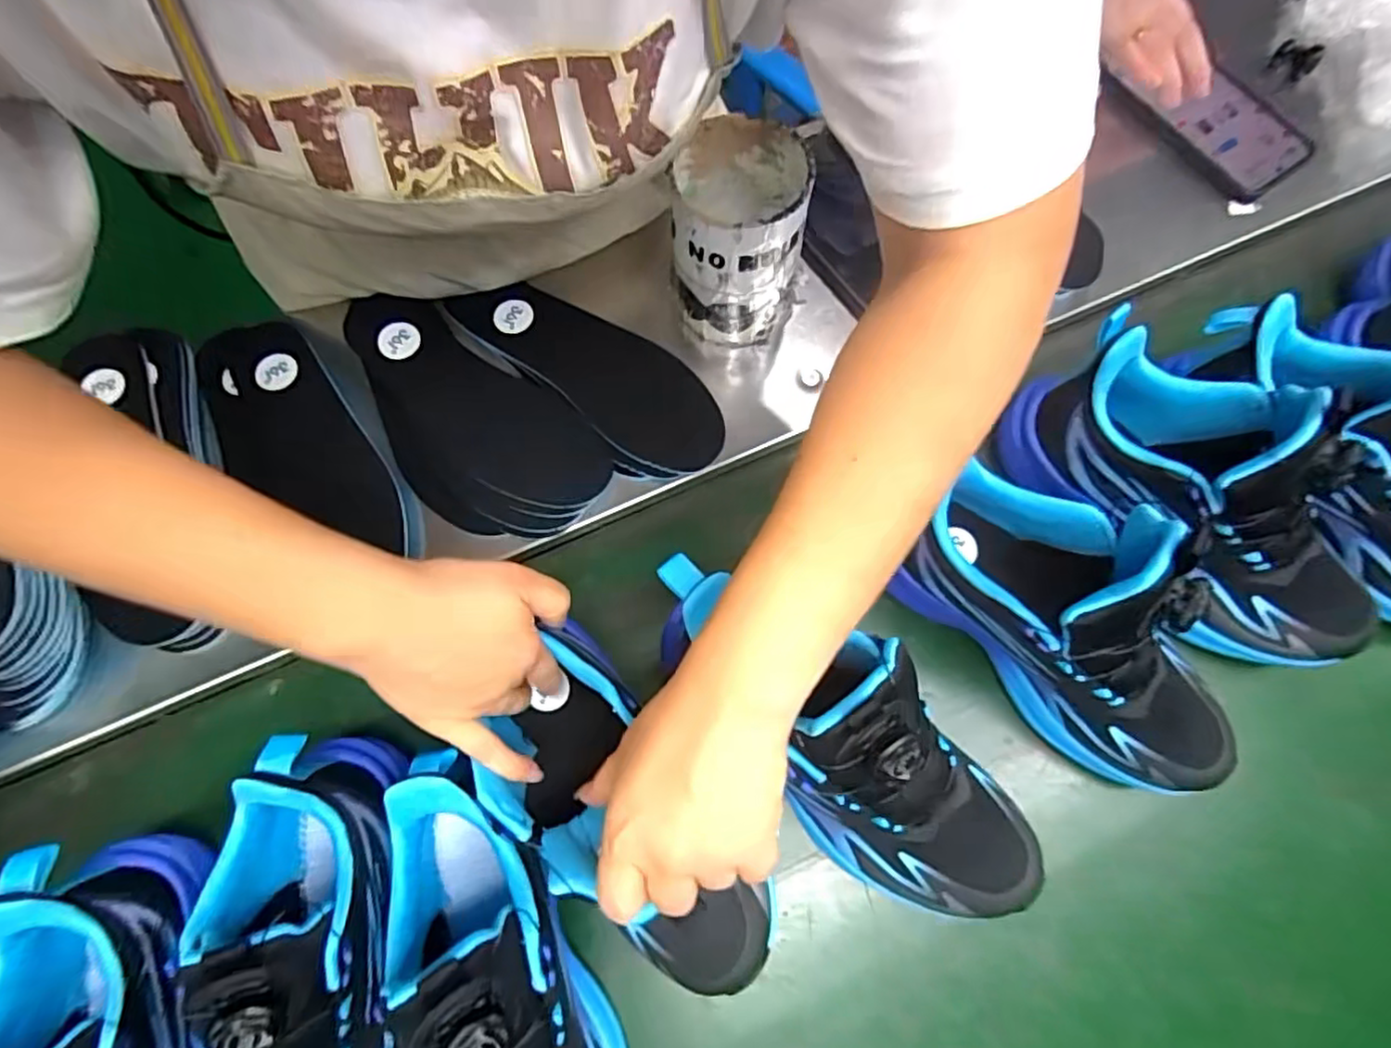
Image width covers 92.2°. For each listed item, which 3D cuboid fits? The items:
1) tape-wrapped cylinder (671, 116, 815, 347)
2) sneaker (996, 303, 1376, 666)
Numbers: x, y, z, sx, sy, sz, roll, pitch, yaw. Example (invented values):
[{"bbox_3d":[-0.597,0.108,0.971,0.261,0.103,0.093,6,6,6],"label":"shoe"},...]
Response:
[{"bbox_3d":[0.025,-0.178,0.422,0.073,0.110,0.080,2,74,3],"label":"tape-wrapped cylinder"},{"bbox_3d":[0.300,-0.018,0.370,0.090,0.114,0.232,-42,92,-9],"label":"sneaker"}]

